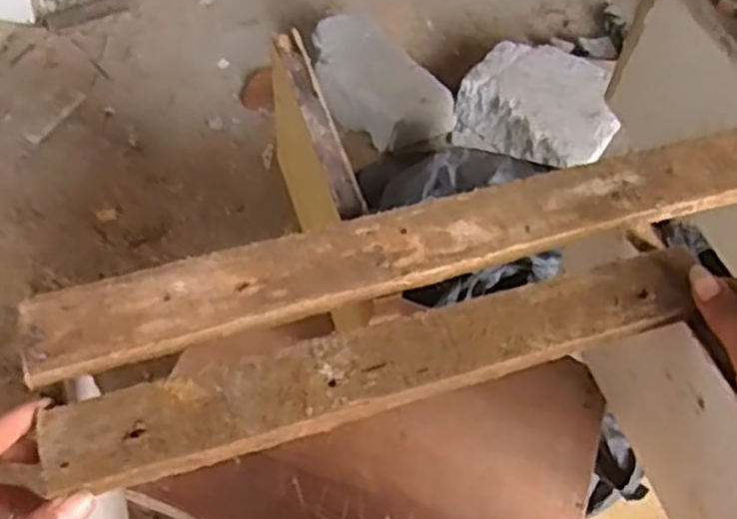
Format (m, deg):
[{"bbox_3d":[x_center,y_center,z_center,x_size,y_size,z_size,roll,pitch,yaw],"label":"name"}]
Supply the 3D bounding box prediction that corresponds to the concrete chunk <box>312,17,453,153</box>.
[{"bbox_3d":[0.007,-0.229,1.015,0.211,0.069,0.123,41,64,19],"label":"concrete chunk"}]

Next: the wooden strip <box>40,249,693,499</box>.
[{"bbox_3d":[0.015,0.056,0.421,0.360,0.010,0.050,-14,60,-13],"label":"wooden strip"}]

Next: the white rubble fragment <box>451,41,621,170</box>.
[{"bbox_3d":[0.234,-0.205,1.031,0.197,0.067,0.198,1,58,-2],"label":"white rubble fragment"}]

